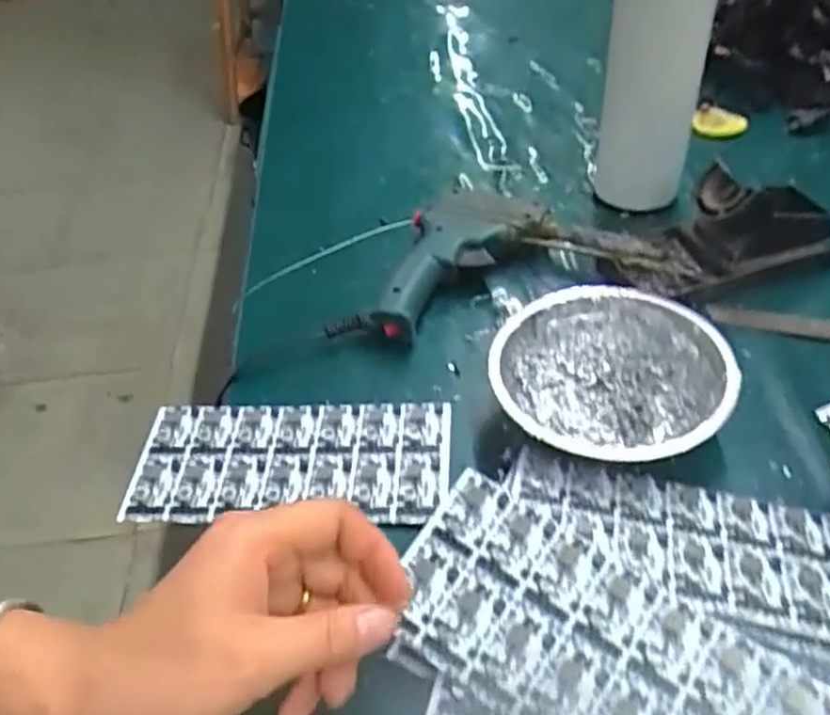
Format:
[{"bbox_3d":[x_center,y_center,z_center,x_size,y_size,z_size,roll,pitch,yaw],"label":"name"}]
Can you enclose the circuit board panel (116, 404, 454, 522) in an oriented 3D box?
[{"bbox_3d":[-0.070,0.058,0.416,0.174,0.010,0.077,-1,44,5],"label":"circuit board panel"}]

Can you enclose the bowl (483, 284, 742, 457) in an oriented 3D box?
[{"bbox_3d":[0.107,0.016,0.414,0.125,0.043,0.122,-3,44,3],"label":"bowl"}]

